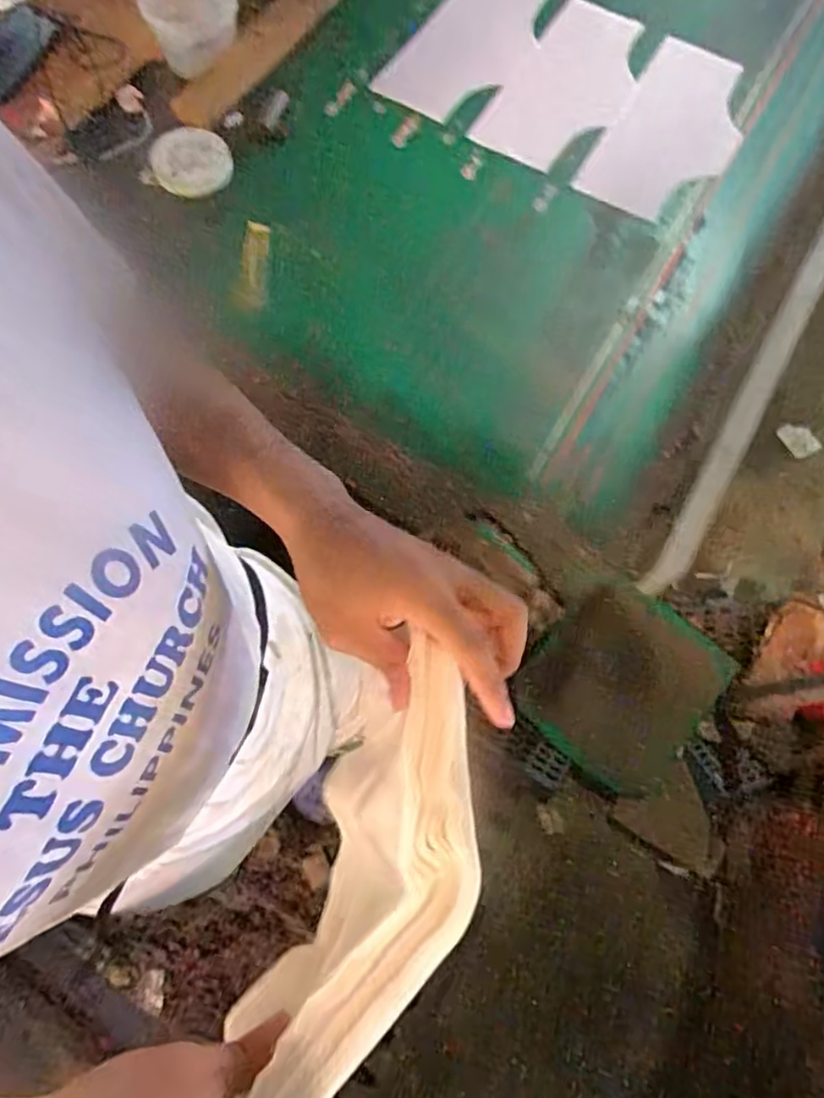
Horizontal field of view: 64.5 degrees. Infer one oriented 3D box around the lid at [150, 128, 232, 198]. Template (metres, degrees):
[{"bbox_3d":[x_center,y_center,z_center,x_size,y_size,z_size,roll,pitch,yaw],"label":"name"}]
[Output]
[{"bbox_3d":[-0.266,-0.466,0.786,0.093,0.016,0.108,-14,72,-5],"label":"lid"}]

